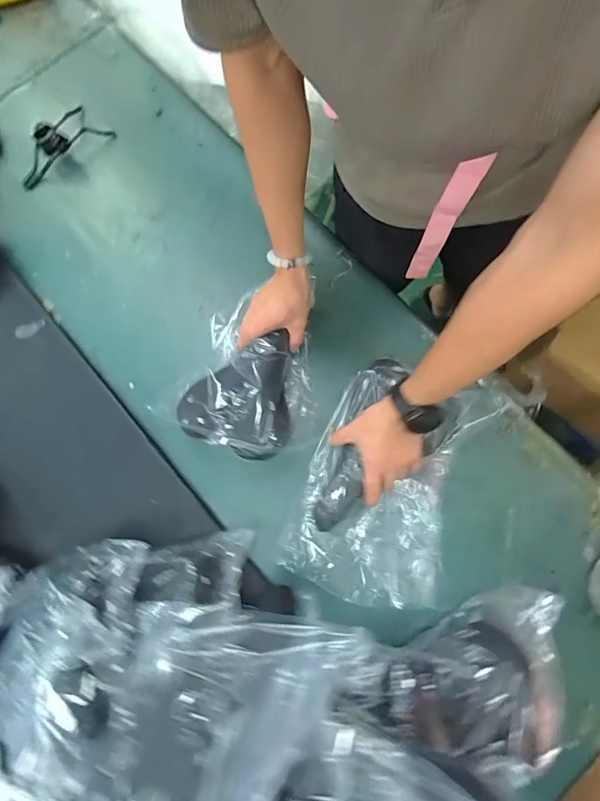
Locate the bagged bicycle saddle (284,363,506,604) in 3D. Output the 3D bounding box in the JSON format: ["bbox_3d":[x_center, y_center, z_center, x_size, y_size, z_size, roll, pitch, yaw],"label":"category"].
[{"bbox_3d":[0.125,0.119,0.580,0.217,0.081,0.329,19,77,5],"label":"bagged bicycle saddle"}]

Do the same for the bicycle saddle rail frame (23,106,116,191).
[{"bbox_3d":[-0.449,-0.476,0.737,0.192,0.044,0.090,-40,80,-9],"label":"bicycle saddle rail frame"}]

